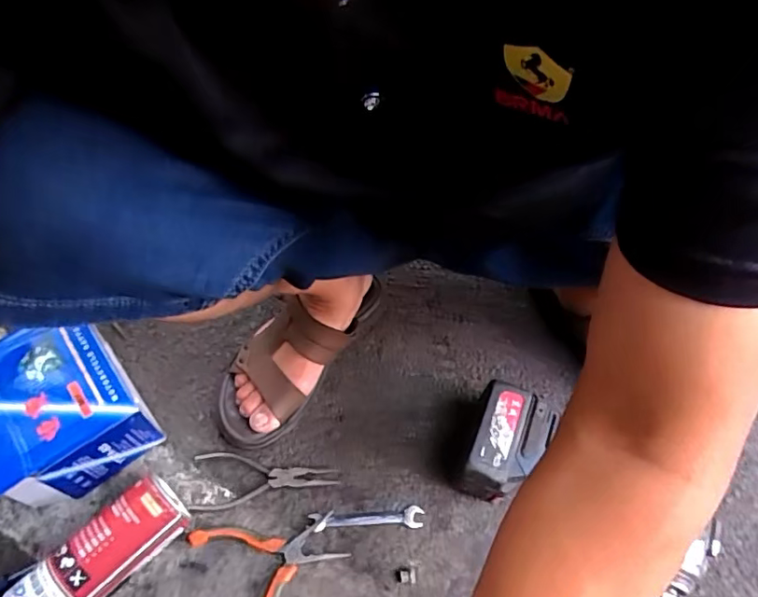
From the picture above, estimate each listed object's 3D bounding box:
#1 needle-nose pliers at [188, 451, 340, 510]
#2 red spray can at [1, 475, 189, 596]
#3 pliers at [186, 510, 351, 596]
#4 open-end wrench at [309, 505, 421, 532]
[{"bbox_3d":[-0.121,0.195,0.578,0.151,0.008,0.060,1,59,-1],"label":"needle-nose pliers"},{"bbox_3d":[-0.264,0.252,0.505,0.062,0.072,0.174,38,63,19],"label":"red spray can"},{"bbox_3d":[-0.105,0.260,0.537,0.137,0.019,0.116,-22,62,-14],"label":"pliers"},{"bbox_3d":[-0.013,0.232,0.568,0.119,0.009,0.020,-2,59,-3],"label":"open-end wrench"}]

